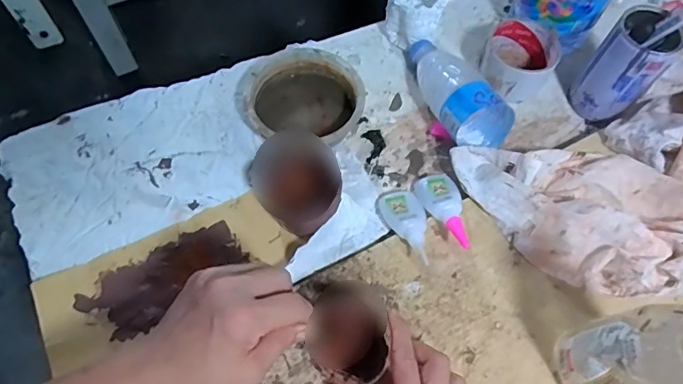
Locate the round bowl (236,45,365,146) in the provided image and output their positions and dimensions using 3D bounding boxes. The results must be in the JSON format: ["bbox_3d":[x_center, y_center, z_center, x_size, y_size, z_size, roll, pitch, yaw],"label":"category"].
[{"bbox_3d":[-0.048,-0.105,0.538,0.143,0.035,0.123,7,64,0],"label":"round bowl"}]

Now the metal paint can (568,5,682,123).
[{"bbox_3d":[0.305,-0.133,0.519,0.058,0.115,0.062,1,64,-3],"label":"metal paint can"}]

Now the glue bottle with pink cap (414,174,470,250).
[{"bbox_3d":[0.104,0.016,0.482,0.039,0.020,0.103,-8,40,-7],"label":"glue bottle with pink cap"}]

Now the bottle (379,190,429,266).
[{"bbox_3d":[0.065,0.031,0.478,0.039,0.026,0.086,-12,45,-9],"label":"bottle"}]

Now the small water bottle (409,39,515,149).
[{"bbox_3d":[0.116,-0.115,0.525,0.067,0.063,0.154,-28,69,-15],"label":"small water bottle"}]

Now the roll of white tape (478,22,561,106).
[{"bbox_3d":[0.206,-0.151,0.568,0.079,0.049,0.089,34,67,12],"label":"roll of white tape"}]

